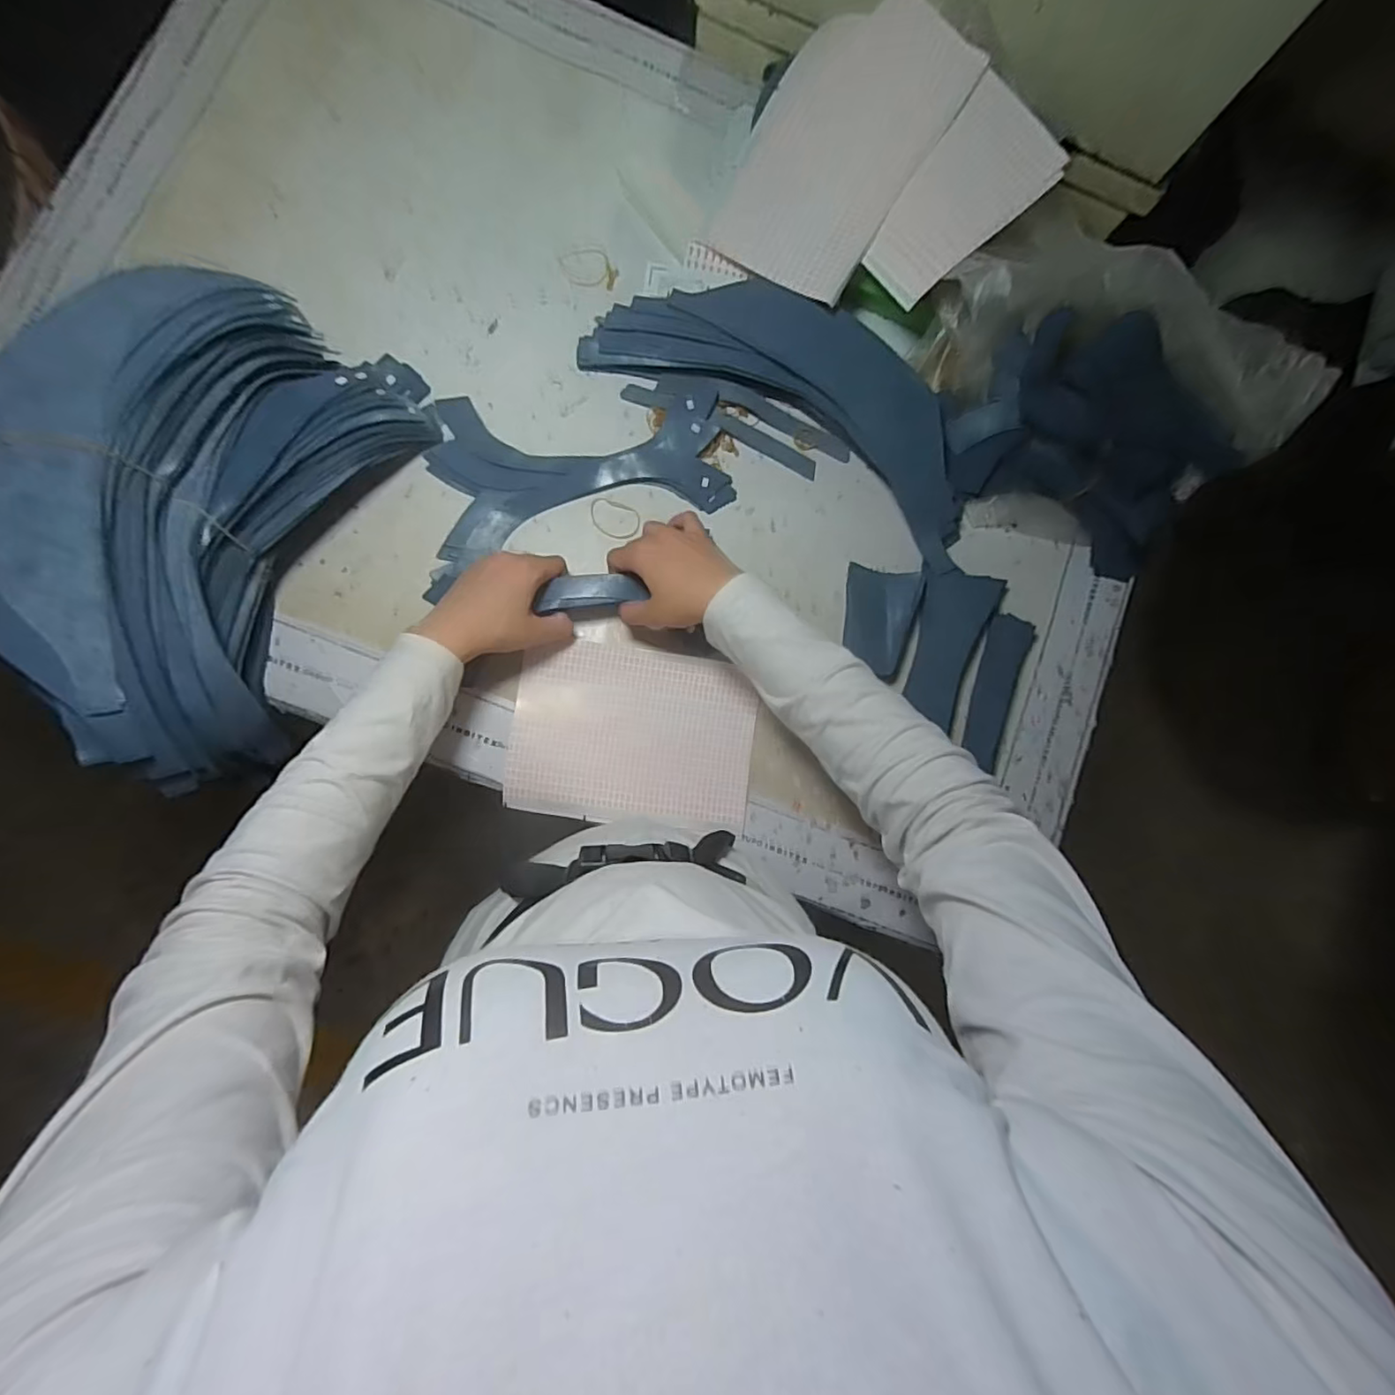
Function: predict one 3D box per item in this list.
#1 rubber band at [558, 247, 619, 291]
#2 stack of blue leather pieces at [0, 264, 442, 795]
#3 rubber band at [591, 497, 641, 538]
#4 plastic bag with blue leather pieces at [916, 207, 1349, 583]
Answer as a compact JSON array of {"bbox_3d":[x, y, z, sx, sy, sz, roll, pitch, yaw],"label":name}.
[{"bbox_3d":[-0.099,-0.395,0.544,0.054,0.004,0.036,6,84,-6],"label":"rubber band"},{"bbox_3d":[-0.333,-0.131,0.408,0.146,0.171,0.343,20,83,-4],"label":"stack of blue leather pieces"},{"bbox_3d":[-0.073,-0.158,0.523,0.045,0.004,0.031,17,83,-4],"label":"rubber band"},{"bbox_3d":[0.361,-0.264,0.520,0.339,0.120,0.232,22,83,-4],"label":"plastic bag with blue leather pieces"}]

